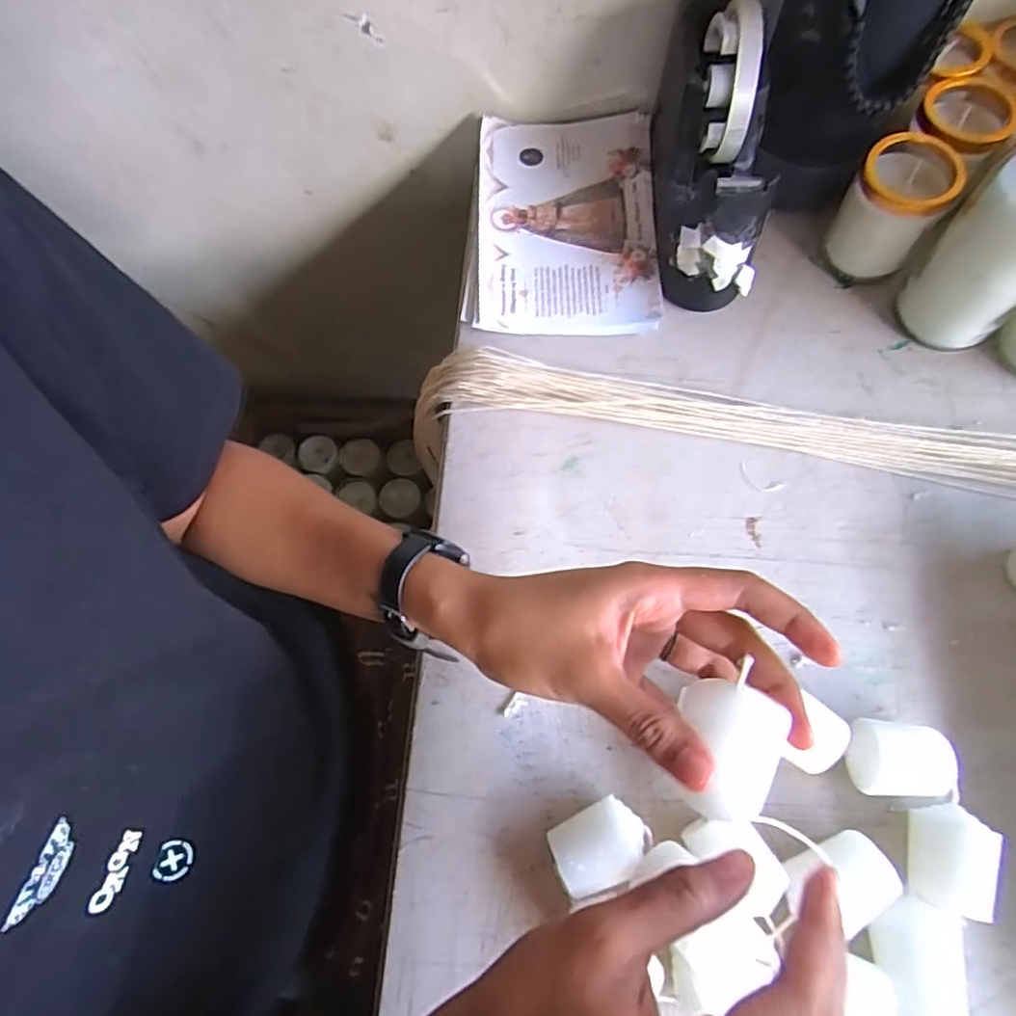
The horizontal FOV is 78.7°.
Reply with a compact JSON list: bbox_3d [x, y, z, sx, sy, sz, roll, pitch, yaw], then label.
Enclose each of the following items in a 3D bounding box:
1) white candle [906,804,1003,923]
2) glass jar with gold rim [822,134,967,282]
[{"bbox_3d":[0.225,0.180,0.319,0.038,0.031,0.048,14,70,8],"label":"white candle"},{"bbox_3d":[0.262,-0.204,0.432,0.058,0.081,0.062,-1,69,3],"label":"glass jar with gold rim"}]

